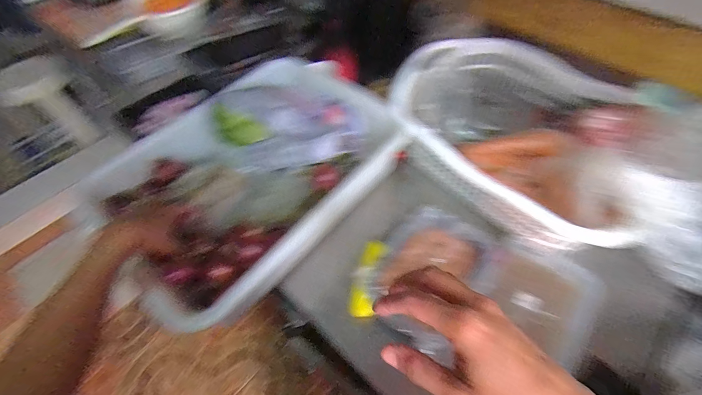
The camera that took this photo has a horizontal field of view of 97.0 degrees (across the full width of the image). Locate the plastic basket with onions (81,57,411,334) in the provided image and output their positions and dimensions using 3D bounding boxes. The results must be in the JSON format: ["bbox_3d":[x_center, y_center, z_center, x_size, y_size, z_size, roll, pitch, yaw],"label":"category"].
[{"bbox_3d":[-0.159,-0.070,0.547,0.356,0.123,0.467,35,64,22],"label":"plastic basket with onions"}]

